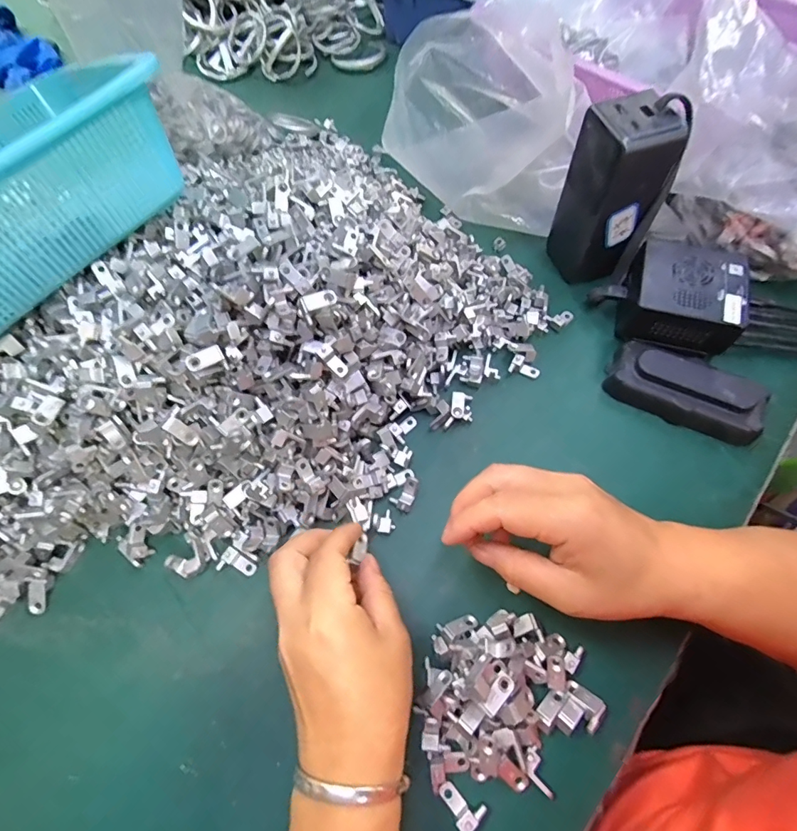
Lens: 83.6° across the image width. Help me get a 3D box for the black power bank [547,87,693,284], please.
[{"bbox_3d":[0.170,-0.174,0.355,0.061,0.131,0.058,-12,65,-2],"label":"black power bank"}]

